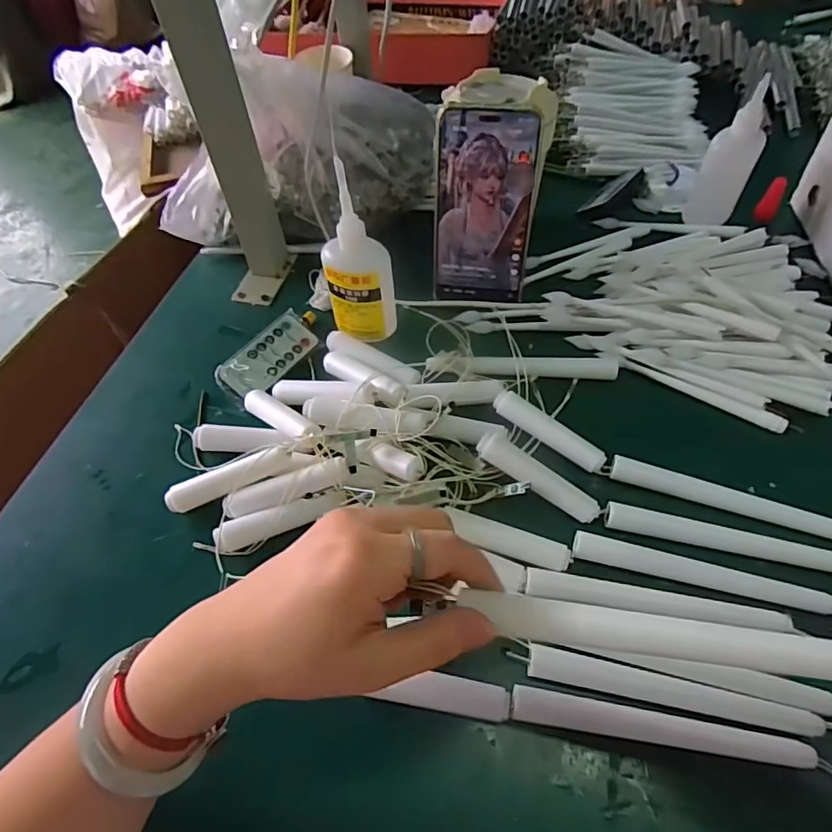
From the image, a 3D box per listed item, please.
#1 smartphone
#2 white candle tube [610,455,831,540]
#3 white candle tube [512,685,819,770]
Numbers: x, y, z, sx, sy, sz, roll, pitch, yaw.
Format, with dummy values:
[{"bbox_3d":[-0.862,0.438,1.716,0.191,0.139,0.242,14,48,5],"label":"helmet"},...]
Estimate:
[{"bbox_3d":[0.055,-0.164,0.444,0.077,0.151,0.004,7,42,10],"label":"smartphone"},{"bbox_3d":[0.211,0.055,0.368,0.151,0.012,0.018,15,57,14],"label":"white candle tube"},{"bbox_3d":[0.128,0.167,0.289,0.151,0.012,0.017,6,55,9],"label":"white candle tube"}]

